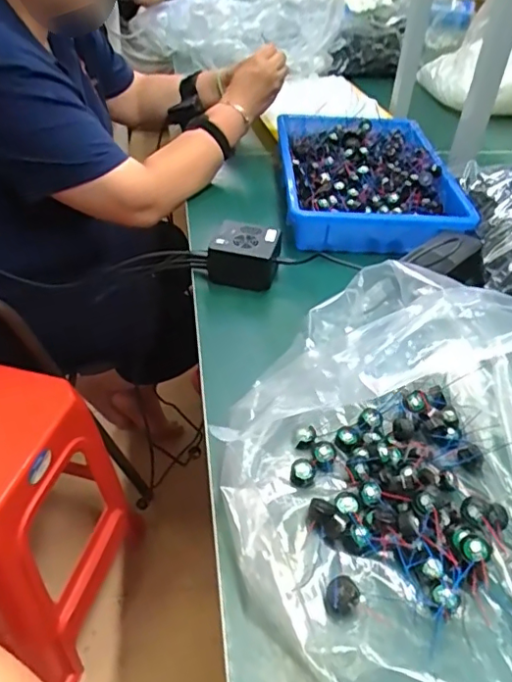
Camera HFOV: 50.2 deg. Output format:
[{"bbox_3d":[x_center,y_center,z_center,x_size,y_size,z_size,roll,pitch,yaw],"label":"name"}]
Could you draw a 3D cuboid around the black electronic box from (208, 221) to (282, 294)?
[{"bbox_3d":[-0.013,-0.106,0.690,0.081,0.060,0.063,14,42,12],"label":"black electronic box"}]

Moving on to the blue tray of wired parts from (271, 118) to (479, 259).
[{"bbox_3d":[0.164,-0.264,0.864,0.245,0.070,0.376,1,41,-2],"label":"blue tray of wired parts"}]

